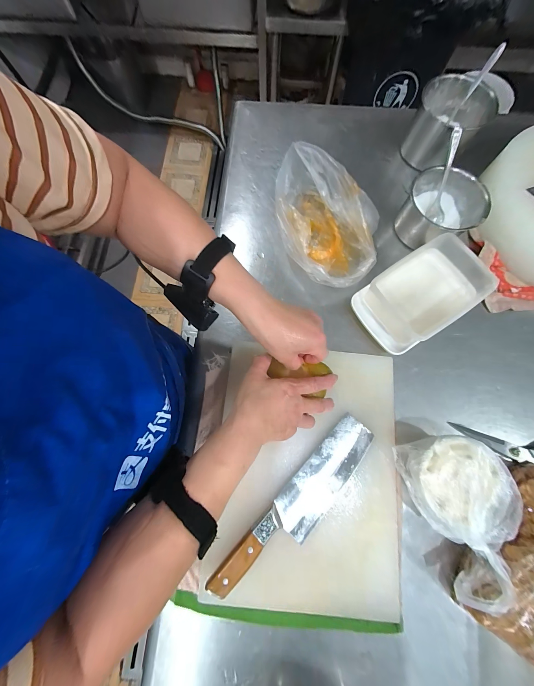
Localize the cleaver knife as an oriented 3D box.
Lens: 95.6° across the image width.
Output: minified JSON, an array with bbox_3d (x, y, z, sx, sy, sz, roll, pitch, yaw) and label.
[{"bbox_3d":[0.049,0.231,0.346,0.063,0.030,0.291,43,80,9],"label":"cleaver knife"}]

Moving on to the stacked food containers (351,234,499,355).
[{"bbox_3d":[0.269,-0.088,0.428,0.219,0.061,0.139,-35,79,-8],"label":"stacked food containers"}]

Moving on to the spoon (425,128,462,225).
[{"bbox_3d":[0.330,-0.302,0.450,0.040,0.145,0.019,-6,34,-2],"label":"spoon"}]

